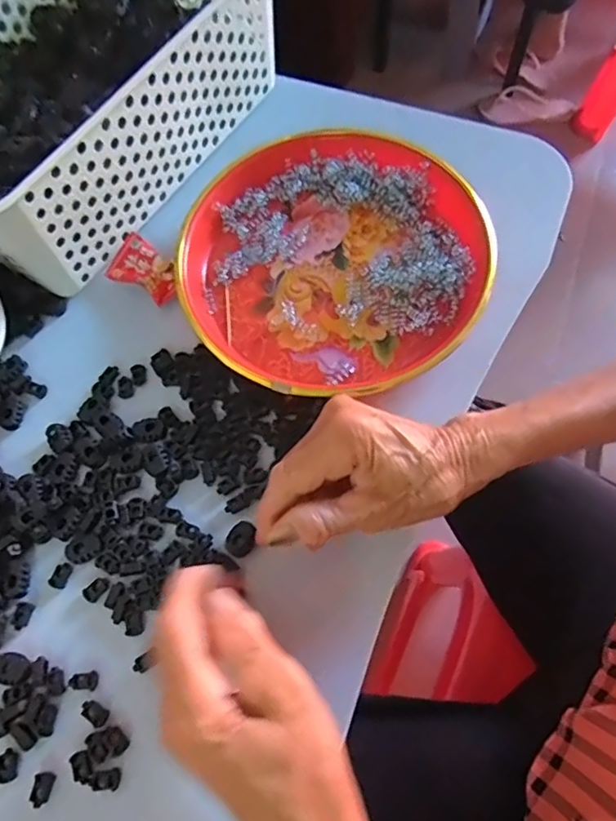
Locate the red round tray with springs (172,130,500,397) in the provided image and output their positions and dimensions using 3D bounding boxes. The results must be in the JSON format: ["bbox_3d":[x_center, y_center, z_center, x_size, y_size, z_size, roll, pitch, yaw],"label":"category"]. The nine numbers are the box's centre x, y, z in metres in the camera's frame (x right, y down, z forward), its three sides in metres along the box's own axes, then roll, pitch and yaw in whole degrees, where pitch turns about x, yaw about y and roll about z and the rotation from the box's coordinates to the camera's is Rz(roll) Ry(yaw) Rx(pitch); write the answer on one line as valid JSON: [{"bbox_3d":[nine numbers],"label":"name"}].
[{"bbox_3d":[0.016,-0.112,0.403,0.213,0.031,0.206,-1,67,2],"label":"red round tray with springs"}]

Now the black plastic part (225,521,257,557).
[{"bbox_3d":[-0.041,0.079,0.341,0.017,0.004,0.020,42,75,17],"label":"black plastic part"}]

